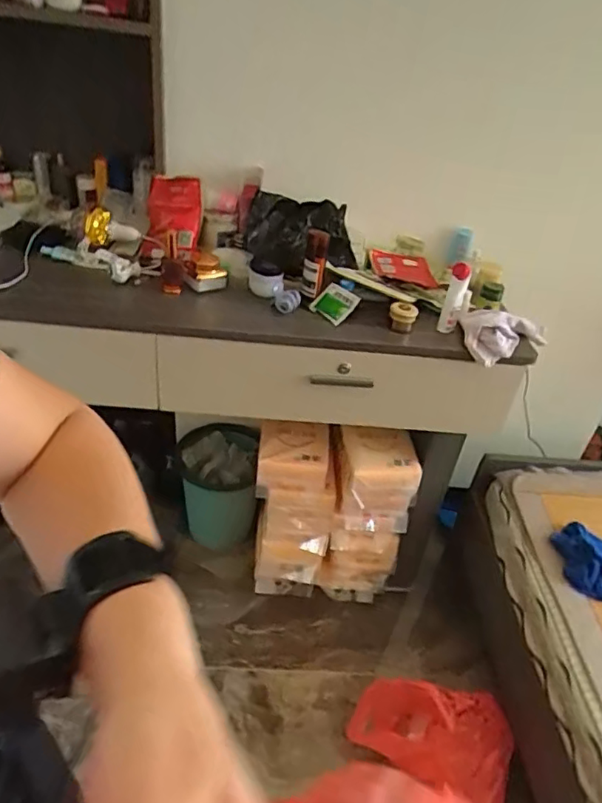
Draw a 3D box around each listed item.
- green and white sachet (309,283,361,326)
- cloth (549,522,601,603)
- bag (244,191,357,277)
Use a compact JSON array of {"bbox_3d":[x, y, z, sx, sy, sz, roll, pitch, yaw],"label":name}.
[{"bbox_3d":[0.064,-0.185,1.055,0.073,0.010,0.070,39,84,23],"label":"green and white sachet"},{"bbox_3d":[0.600,0.332,1.135,0.137,0.078,0.156,8,36,1],"label":"cloth"},{"bbox_3d":[0.000,-0.325,1.109,0.200,0.127,0.147,-3,37,-15],"label":"bag"}]

